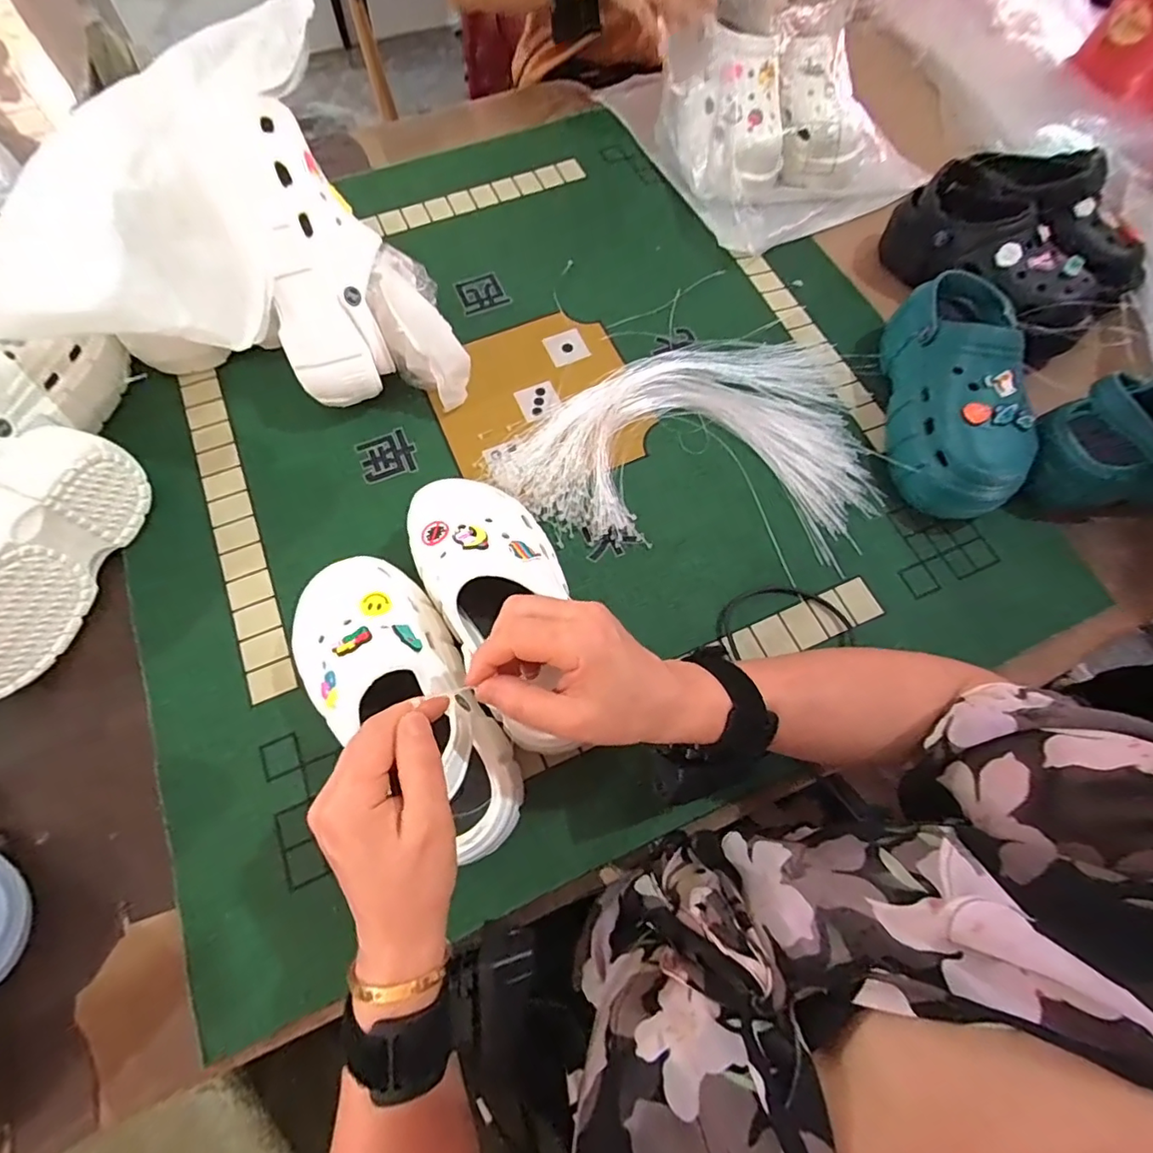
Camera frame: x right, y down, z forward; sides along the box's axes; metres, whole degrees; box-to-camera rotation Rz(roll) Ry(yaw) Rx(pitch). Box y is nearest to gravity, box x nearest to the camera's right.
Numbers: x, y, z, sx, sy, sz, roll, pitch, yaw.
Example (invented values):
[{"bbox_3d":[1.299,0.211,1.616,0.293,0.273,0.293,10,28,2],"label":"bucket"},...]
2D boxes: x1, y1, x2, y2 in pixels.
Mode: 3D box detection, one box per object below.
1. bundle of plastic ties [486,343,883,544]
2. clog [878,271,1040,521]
[{"bbox_3d":[0.110,-0.142,0.555,0.372,0.018,0.214,-6,68,-5],"label":"bundle of plastic ties"},{"bbox_3d":[0.378,-0.187,0.543,0.099,0.110,0.243,4,67,-1],"label":"clog"}]

